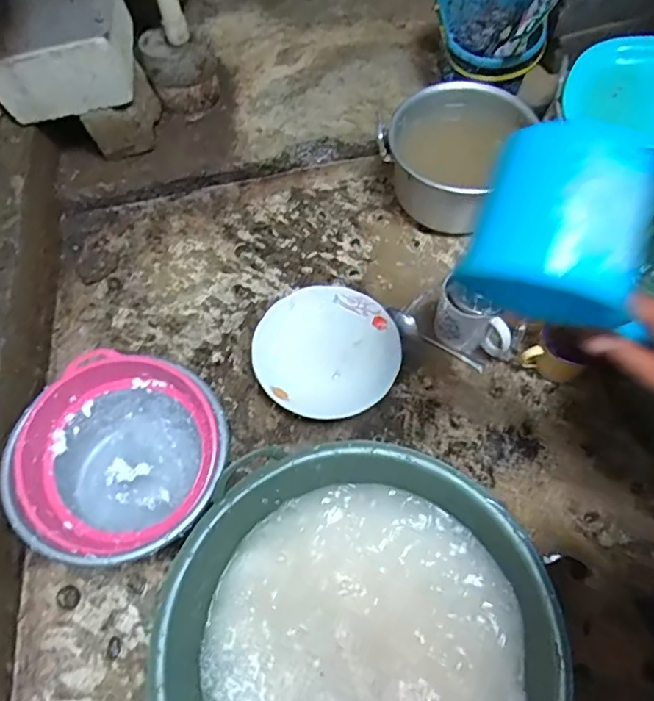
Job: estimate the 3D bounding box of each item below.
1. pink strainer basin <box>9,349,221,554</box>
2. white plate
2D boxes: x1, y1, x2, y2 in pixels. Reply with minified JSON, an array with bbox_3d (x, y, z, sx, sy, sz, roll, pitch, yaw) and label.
[{"bbox_3d":[-0.239,0.117,0.633,0.202,0.081,0.225,34,68,20],"label":"pink strainer basin"},{"bbox_3d":[0.000,0.002,0.751,0.189,0.037,0.191,-1,61,3],"label":"white plate"}]

